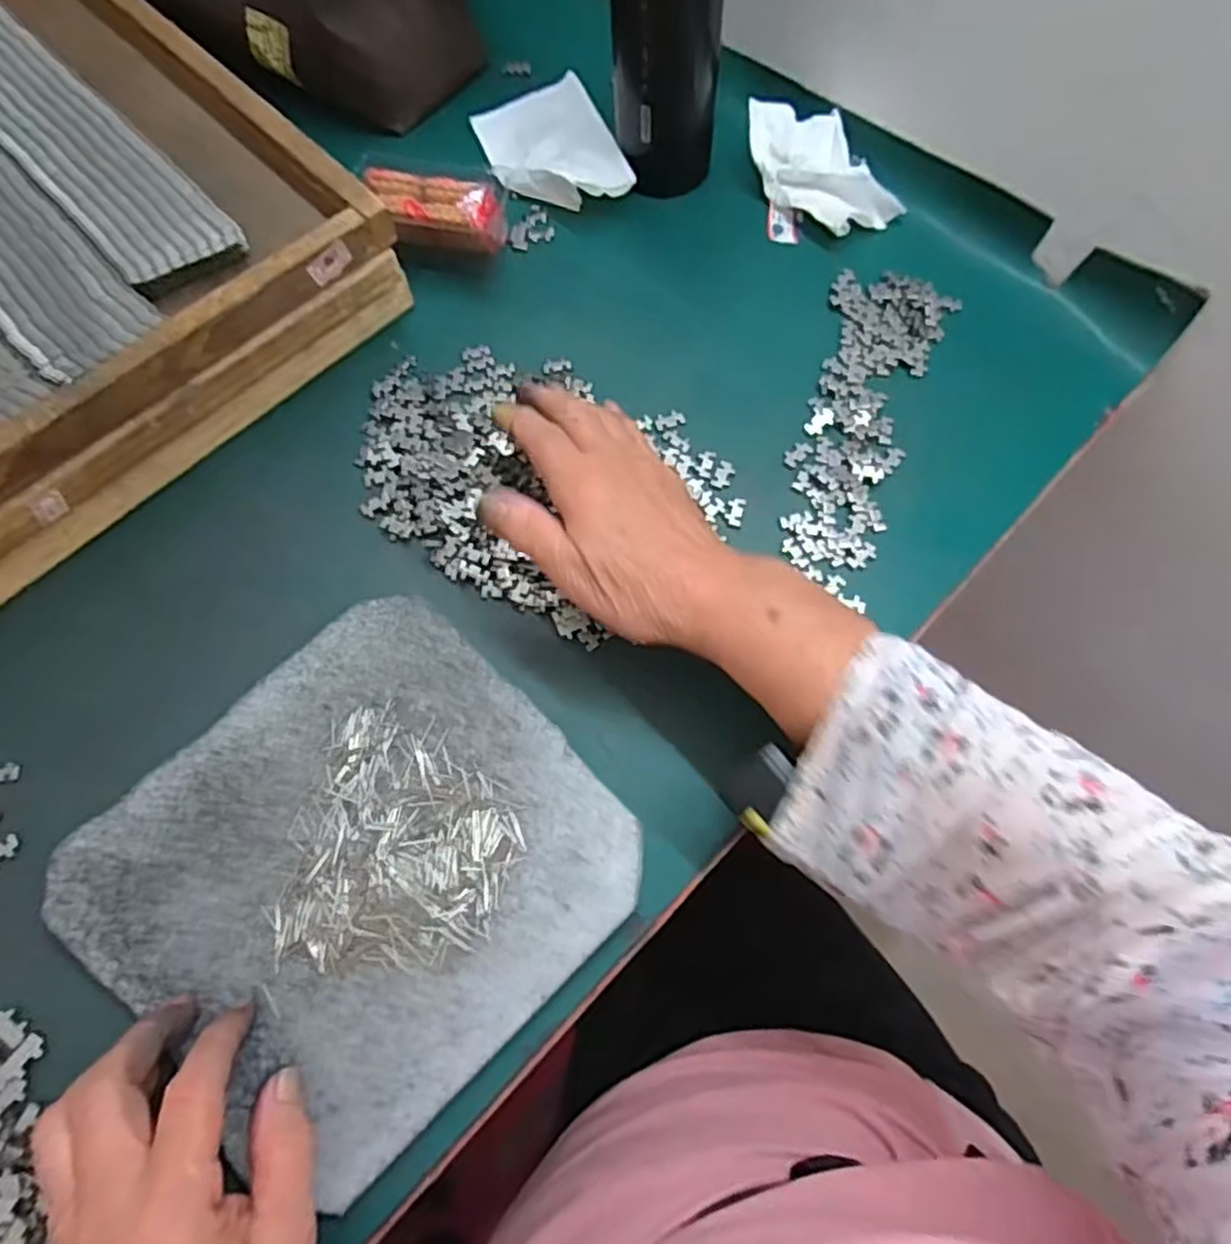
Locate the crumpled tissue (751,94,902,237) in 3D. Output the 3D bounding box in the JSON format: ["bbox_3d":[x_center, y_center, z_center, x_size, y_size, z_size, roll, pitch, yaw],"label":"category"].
[{"bbox_3d":[0.133,-0.295,0.482,0.067,0.038,0.100,-29,70,-10],"label":"crumpled tissue"}]

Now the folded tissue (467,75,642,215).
[{"bbox_3d":[-0.044,-0.323,0.501,0.081,0.026,0.120,-19,70,-6],"label":"folded tissue"}]

